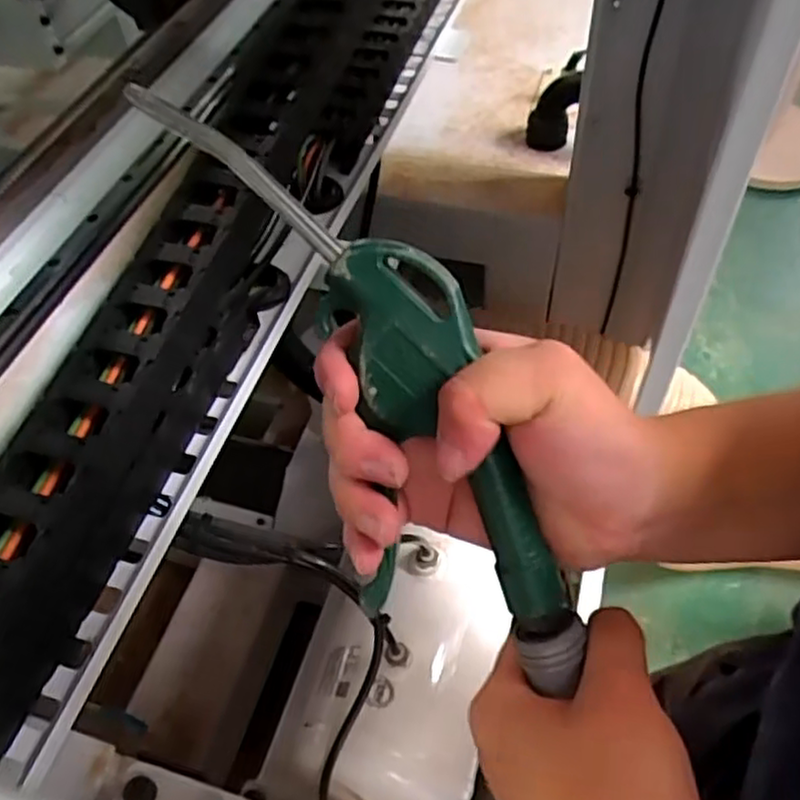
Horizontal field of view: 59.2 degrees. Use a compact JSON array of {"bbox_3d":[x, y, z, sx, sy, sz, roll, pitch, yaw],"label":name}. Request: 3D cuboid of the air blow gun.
[{"bbox_3d":[-0.012,-0.008,0.258,0.076,0.050,0.254,-33,96,-19],"label":"air blow gun"}]

